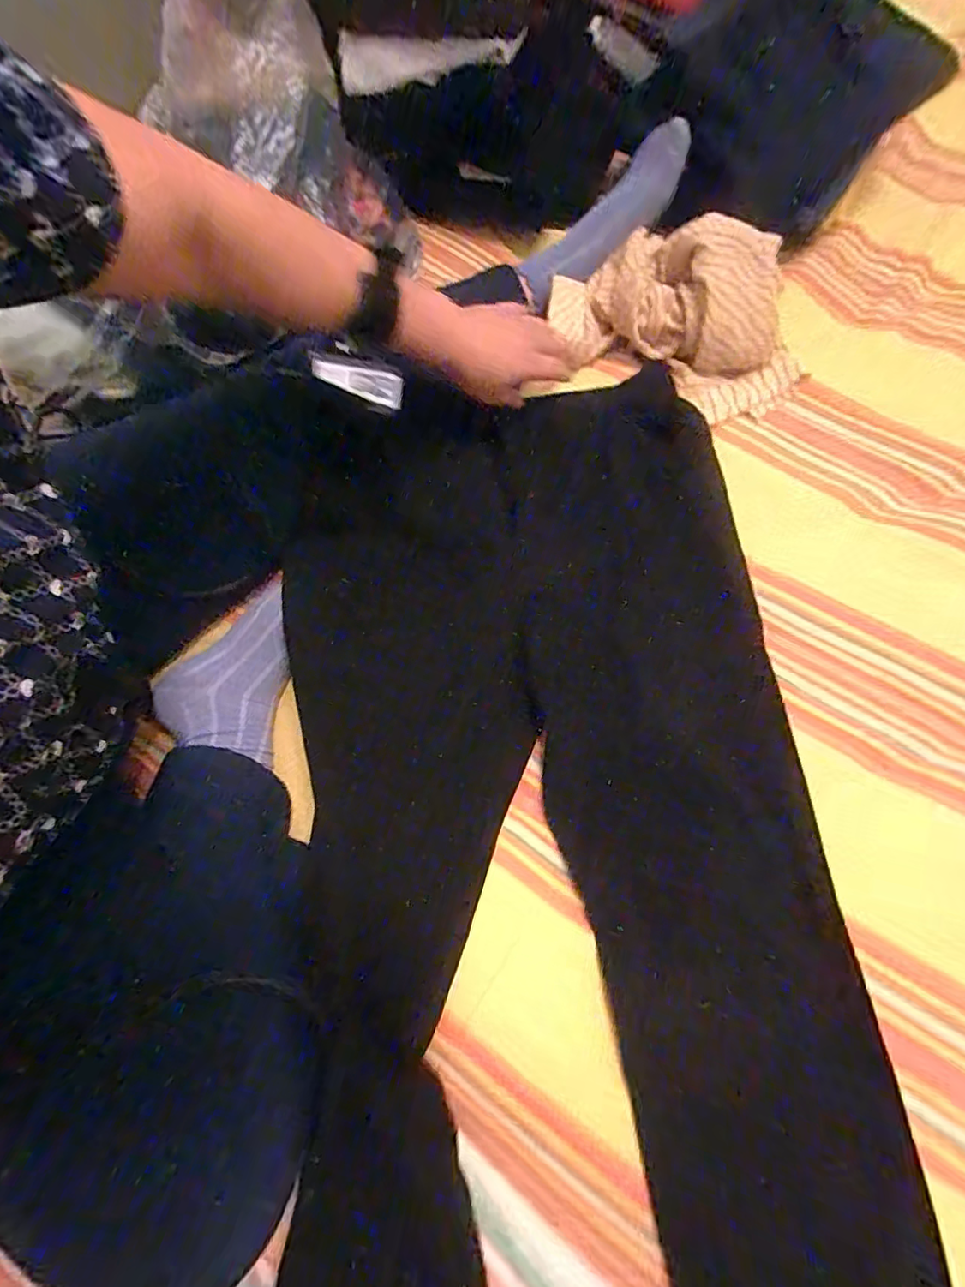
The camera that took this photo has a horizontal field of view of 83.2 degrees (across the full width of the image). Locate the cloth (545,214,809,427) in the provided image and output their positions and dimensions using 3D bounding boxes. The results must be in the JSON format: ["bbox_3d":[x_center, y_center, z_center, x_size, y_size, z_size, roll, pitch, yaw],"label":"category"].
[{"bbox_3d":[0.201,-0.338,0.549,0.263,0.087,0.169,31,75,14],"label":"cloth"}]

